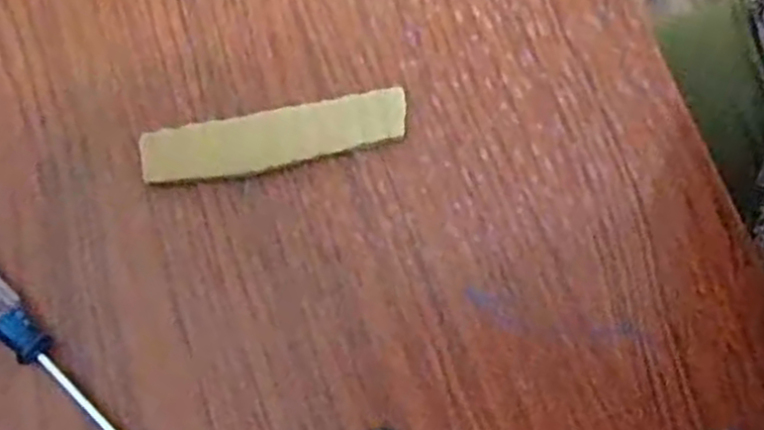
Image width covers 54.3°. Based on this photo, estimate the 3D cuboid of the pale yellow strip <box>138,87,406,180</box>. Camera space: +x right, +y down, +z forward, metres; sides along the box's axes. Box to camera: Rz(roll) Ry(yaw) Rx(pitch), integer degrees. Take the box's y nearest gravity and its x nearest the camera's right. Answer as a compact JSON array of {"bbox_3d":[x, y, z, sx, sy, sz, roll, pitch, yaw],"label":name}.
[{"bbox_3d":[-0.035,-0.025,0.246,0.086,0.008,0.019,-10,75,-3],"label":"pale yellow strip"}]

